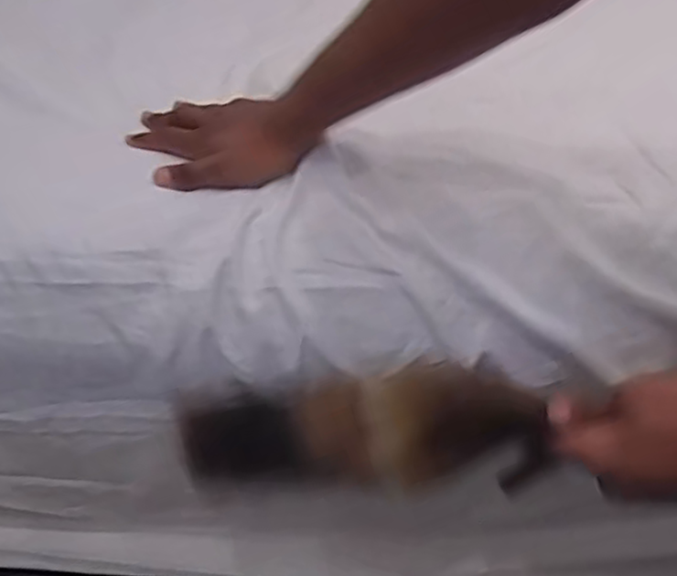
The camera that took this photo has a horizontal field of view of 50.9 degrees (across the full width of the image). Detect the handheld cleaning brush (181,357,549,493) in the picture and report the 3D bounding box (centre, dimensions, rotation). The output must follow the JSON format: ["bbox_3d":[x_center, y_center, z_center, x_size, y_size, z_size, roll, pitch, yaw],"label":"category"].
[{"bbox_3d":[0.009,0.100,0.474,0.247,0.059,0.071,-7,42,15],"label":"handheld cleaning brush"}]

